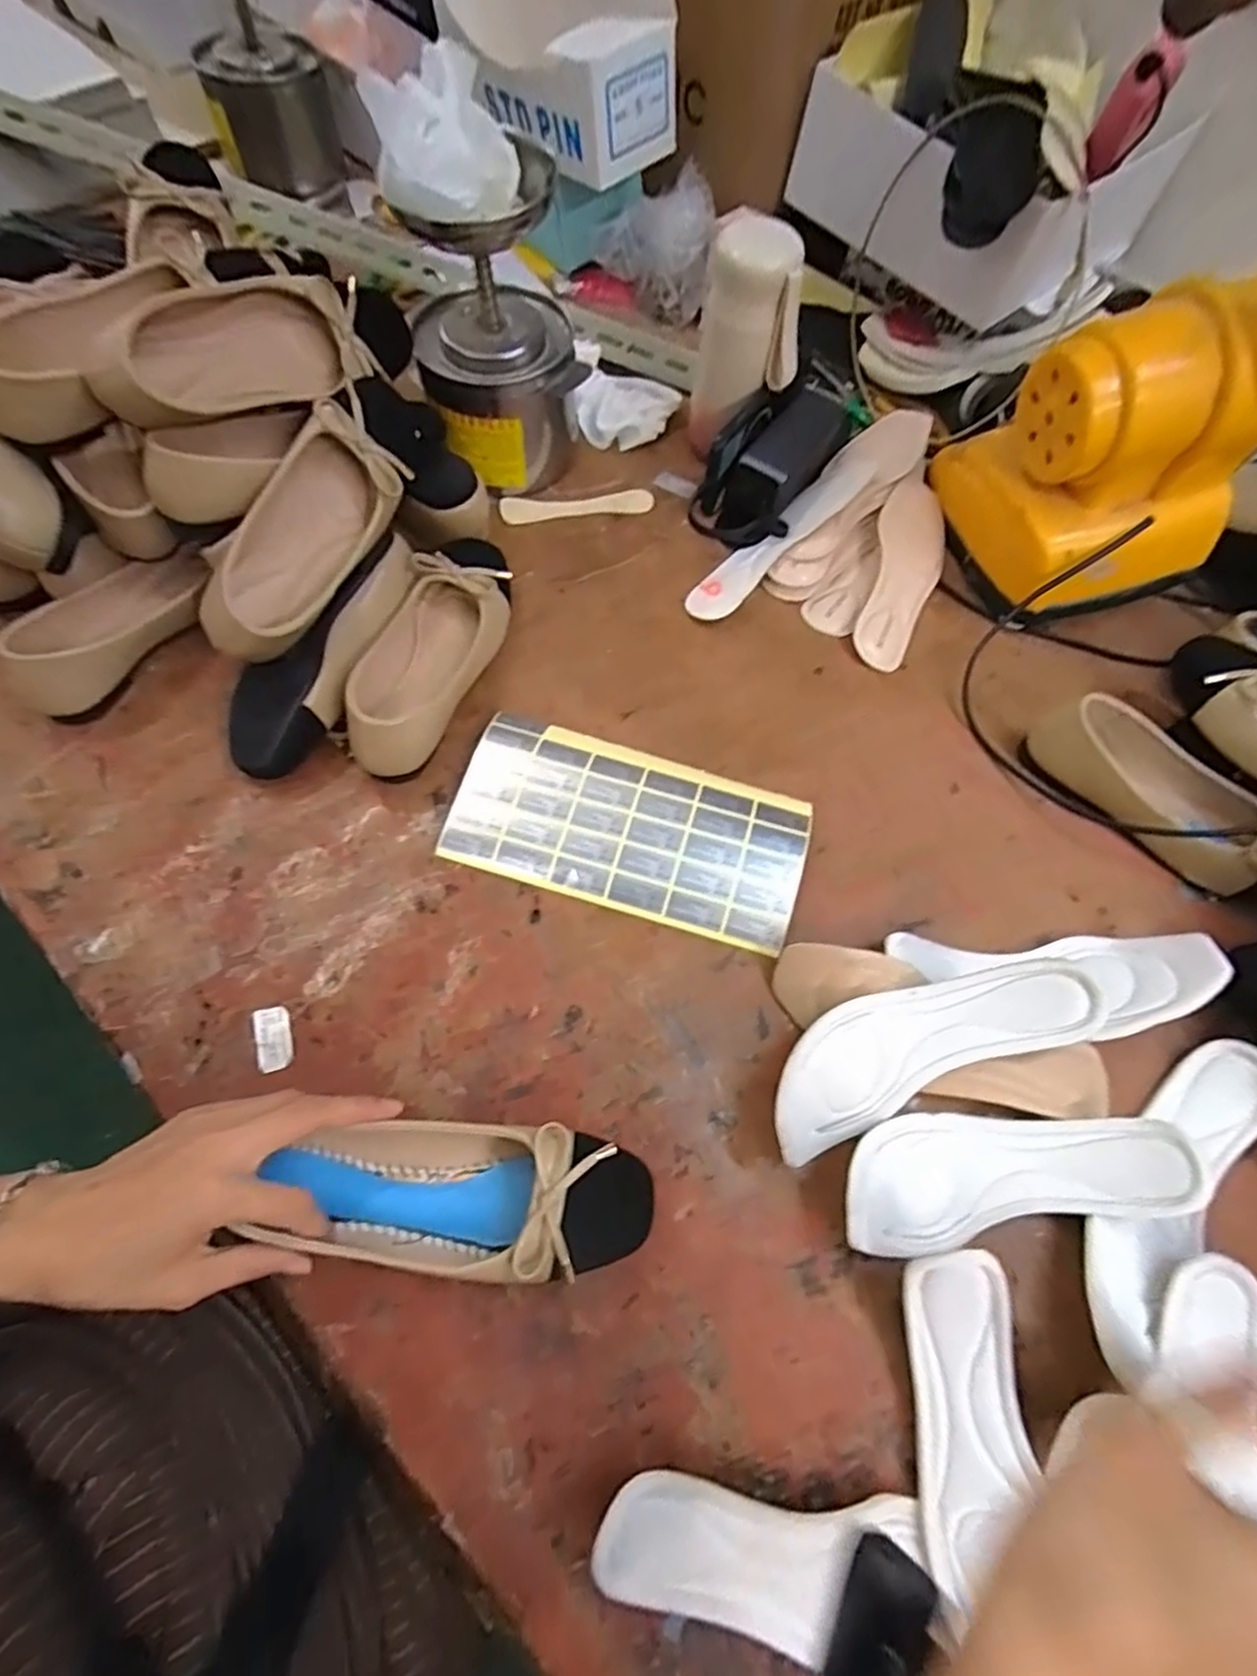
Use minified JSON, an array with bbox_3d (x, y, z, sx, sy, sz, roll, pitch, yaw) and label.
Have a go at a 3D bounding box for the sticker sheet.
[{"bbox_3d":[-0.001,-0.009,0.496,0.252,0.018,0.118,17,65,5],"label":"sticker sheet"}]

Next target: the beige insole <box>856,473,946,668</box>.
[{"bbox_3d":[0.251,-0.244,0.619,0.066,0.019,0.215,18,66,6],"label":"beige insole"}]

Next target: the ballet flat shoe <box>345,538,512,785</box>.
[{"bbox_3d":[-0.149,-0.153,0.538,0.085,0.060,0.232,13,65,3],"label":"ballet flat shoe"}]

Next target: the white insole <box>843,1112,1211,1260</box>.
[{"bbox_3d":[0.213,0.192,0.396,0.192,0.048,0.068,-8,66,-6],"label":"white insole"}]

